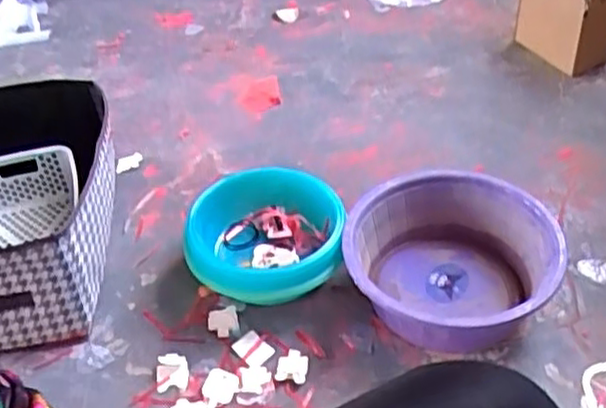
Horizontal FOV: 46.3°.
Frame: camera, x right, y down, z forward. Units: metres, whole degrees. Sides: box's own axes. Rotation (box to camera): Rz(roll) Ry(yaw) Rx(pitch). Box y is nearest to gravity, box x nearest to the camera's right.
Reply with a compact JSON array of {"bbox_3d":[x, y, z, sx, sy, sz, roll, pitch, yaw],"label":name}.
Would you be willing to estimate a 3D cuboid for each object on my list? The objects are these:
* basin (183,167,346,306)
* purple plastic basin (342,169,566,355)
[{"bbox_3d":[-0.052,0.063,1.036,0.221,0.126,0.199,0,40,7],"label":"basin"},{"bbox_3d":[0.201,0.078,0.976,0.272,0.113,0.255,-3,40,3],"label":"purple plastic basin"}]

